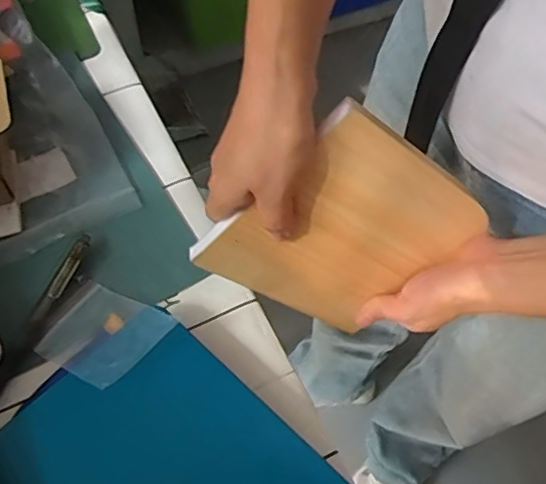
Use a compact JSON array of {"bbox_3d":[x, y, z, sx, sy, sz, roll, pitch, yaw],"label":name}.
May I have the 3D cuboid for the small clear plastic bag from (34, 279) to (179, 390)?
[{"bbox_3d":[-0.107,0.056,0.356,0.087,0.009,0.059,12,48,39],"label":"small clear plastic bag"}]

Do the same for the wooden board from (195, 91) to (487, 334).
[{"bbox_3d":[0.046,-0.002,0.369,0.137,0.145,0.010,28,35,-32],"label":"wooden board"}]

